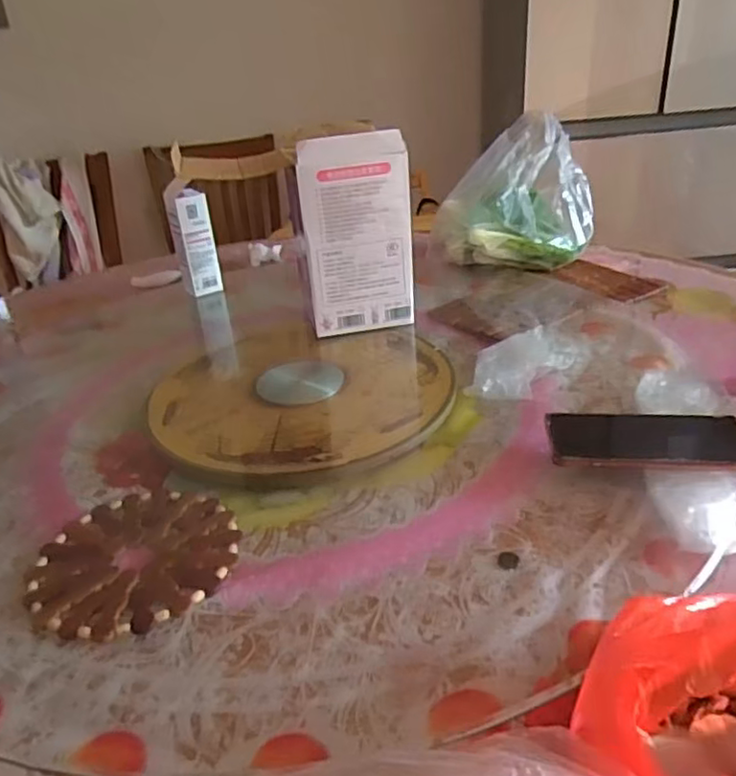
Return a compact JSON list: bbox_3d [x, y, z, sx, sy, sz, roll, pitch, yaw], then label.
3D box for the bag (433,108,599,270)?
[{"bbox_3d":[0.229,-0.301,0.991,0.243,0.186,0.163,-6,30,-2],"label":"bag"}]

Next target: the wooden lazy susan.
[{"bbox_3d":[-0.068,0.003,0.691,0.314,0.025,0.300,-4,30,2],"label":"wooden lazy susan"}]

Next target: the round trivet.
[{"bbox_3d":[-0.182,0.134,0.498,0.153,0.012,0.150,-4,30,2],"label":"round trivet"}]

